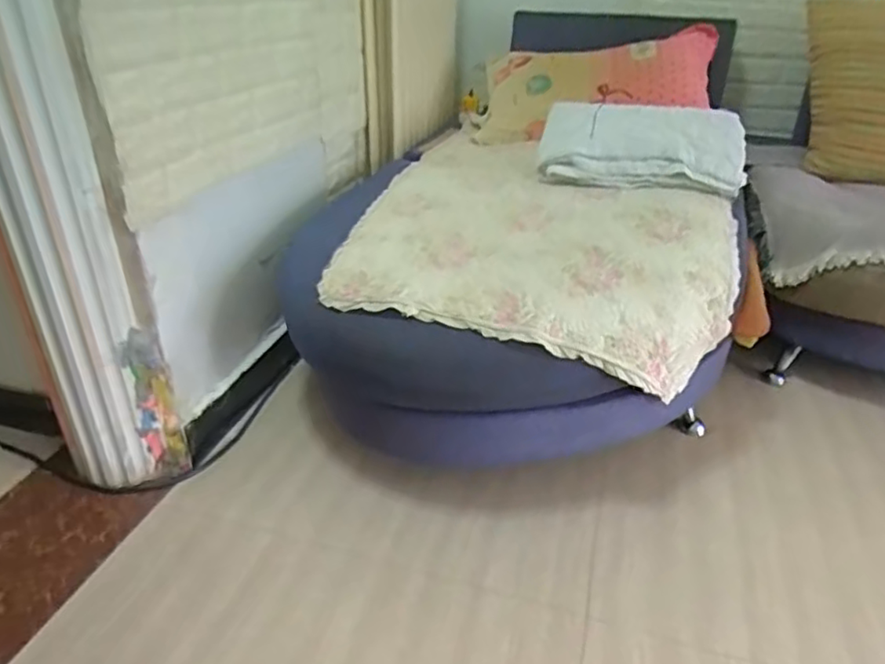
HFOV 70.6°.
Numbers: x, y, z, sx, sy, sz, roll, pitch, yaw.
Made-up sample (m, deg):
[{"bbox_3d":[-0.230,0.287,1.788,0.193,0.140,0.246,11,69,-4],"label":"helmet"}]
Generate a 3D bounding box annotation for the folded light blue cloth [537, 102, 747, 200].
[{"bbox_3d":[0.441,-0.434,1.398,0.426,0.064,0.279,9,59,15],"label":"folded light blue cloth"}]

